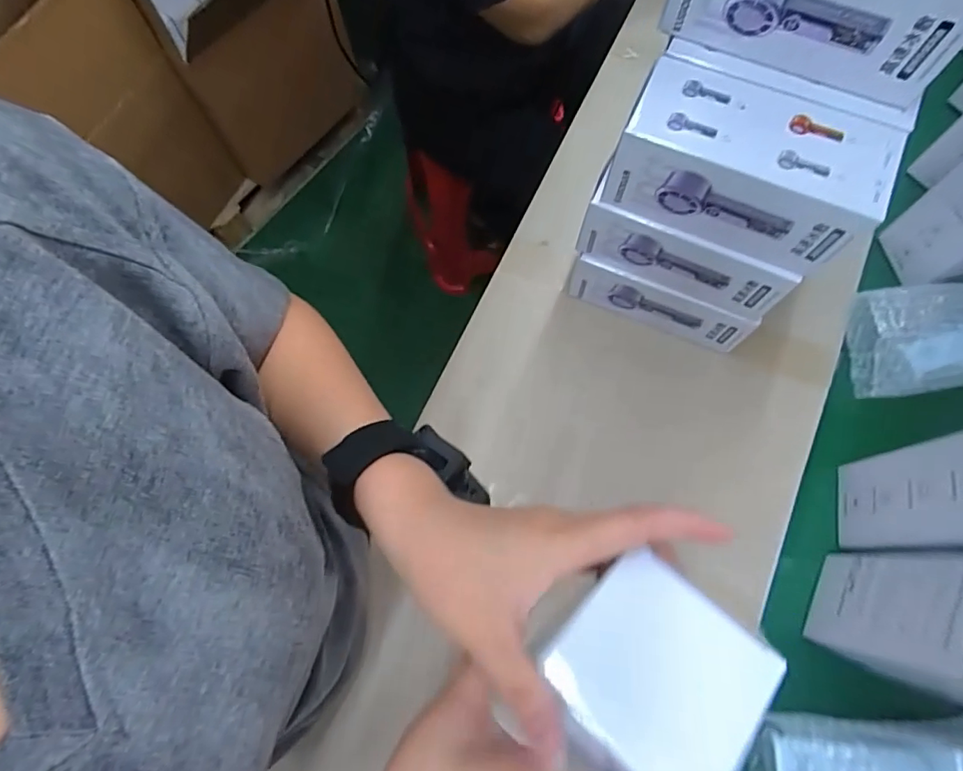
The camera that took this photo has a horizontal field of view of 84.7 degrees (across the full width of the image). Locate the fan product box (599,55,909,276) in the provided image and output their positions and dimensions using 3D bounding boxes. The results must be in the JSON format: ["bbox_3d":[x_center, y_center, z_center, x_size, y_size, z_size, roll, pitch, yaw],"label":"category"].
[{"bbox_3d":[0.177,-0.150,0.361,0.162,0.070,0.076,23,72,10],"label":"fan product box"}]

